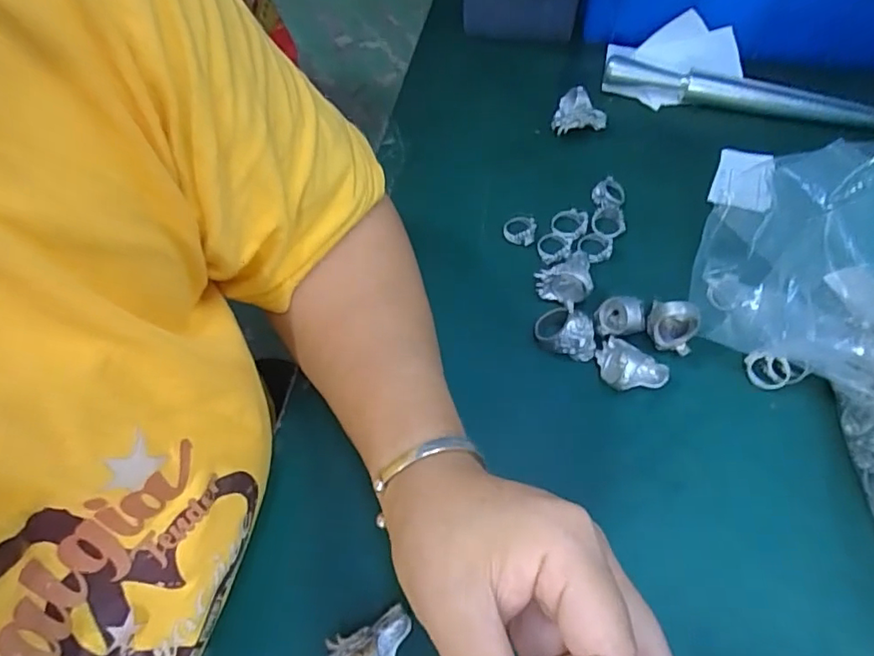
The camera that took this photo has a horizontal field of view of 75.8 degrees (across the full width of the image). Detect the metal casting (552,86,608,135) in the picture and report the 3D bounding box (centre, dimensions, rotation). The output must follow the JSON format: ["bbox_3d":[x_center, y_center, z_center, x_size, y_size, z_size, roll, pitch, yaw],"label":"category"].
[{"bbox_3d":[0.104,-0.158,0.410,0.039,0.032,0.019,-13,62,-4],"label":"metal casting"}]

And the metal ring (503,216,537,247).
[{"bbox_3d":[0.055,-0.066,0.378,0.021,0.008,0.018,12,63,9],"label":"metal ring"}]

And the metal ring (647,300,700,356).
[{"bbox_3d":[0.136,-0.001,0.325,0.028,0.035,0.019,26,66,16],"label":"metal ring"}]

